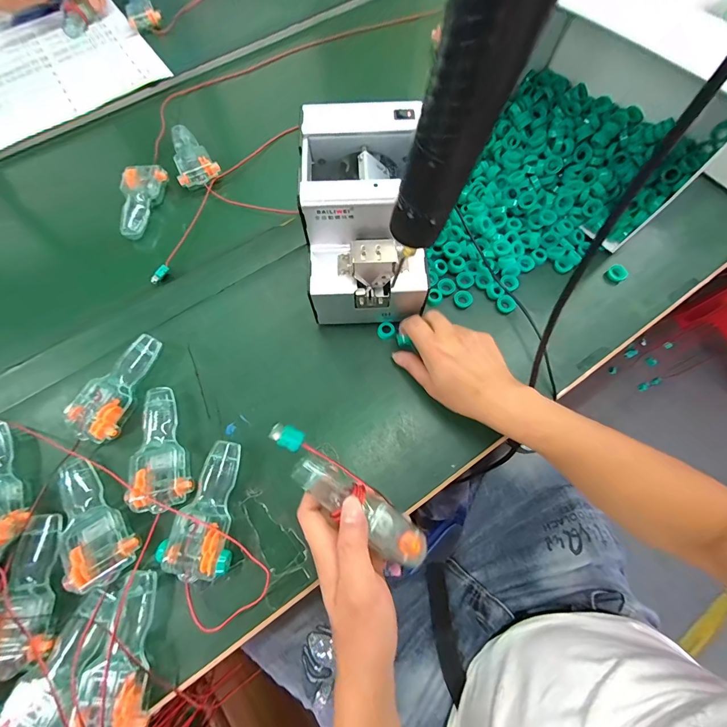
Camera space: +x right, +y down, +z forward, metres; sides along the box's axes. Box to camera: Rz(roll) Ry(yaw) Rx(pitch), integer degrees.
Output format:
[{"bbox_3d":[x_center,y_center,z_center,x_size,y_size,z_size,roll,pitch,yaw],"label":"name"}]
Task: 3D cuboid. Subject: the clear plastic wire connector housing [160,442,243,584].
[{"bbox_3d":[-0.153,0.142,0.351,0.050,0.027,0.125,6,68,4],"label":"clear plastic wire connector housing"}]

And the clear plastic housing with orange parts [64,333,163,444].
[{"bbox_3d":[-0.280,0.023,0.396,0.052,0.024,0.123,14,69,7],"label":"clear plastic housing with orange parts"}]

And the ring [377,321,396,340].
[{"bbox_3d":[0.028,-0.039,0.425,0.020,0.007,0.021,-1,68,2],"label":"ring"}]

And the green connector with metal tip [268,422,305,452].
[{"bbox_3d":[-0.062,0.060,0.291,0.023,0.022,0.019,24,71,11],"label":"green connector with metal tip"}]

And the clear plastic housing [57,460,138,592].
[{"bbox_3d":[-0.273,0.155,0.346,0.124,0.030,0.055,42,75,17],"label":"clear plastic housing"}]

